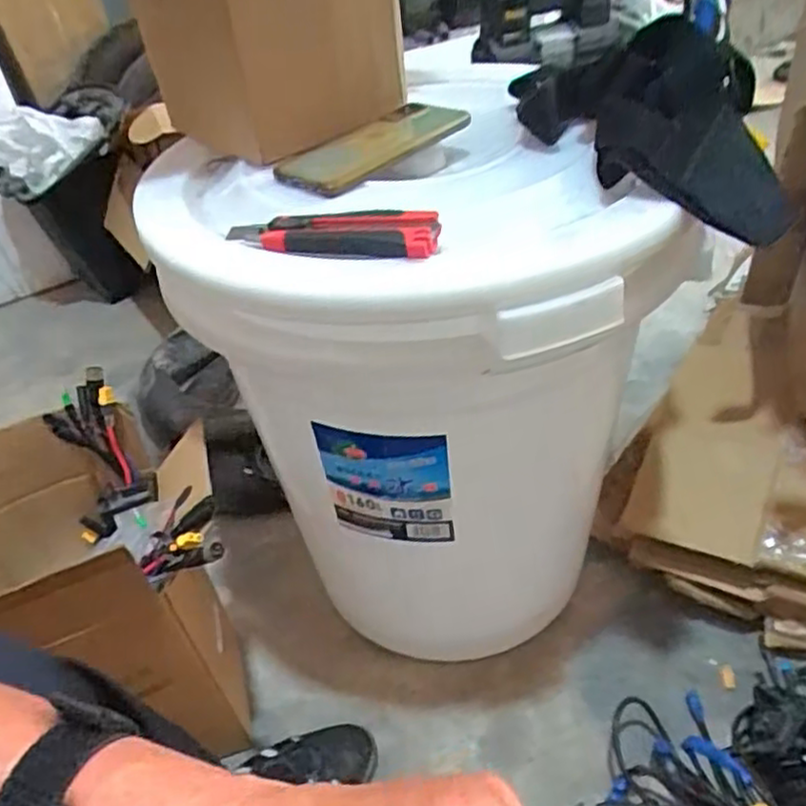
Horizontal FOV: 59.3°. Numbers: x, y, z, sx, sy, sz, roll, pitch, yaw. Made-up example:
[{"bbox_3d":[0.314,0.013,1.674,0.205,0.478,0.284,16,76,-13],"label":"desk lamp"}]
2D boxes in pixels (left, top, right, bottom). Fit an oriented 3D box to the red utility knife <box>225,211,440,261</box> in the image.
[{"bbox_3d":[-0.050,-0.116,0.482,0.150,0.019,0.039,5,41,14],"label":"red utility knife"}]

